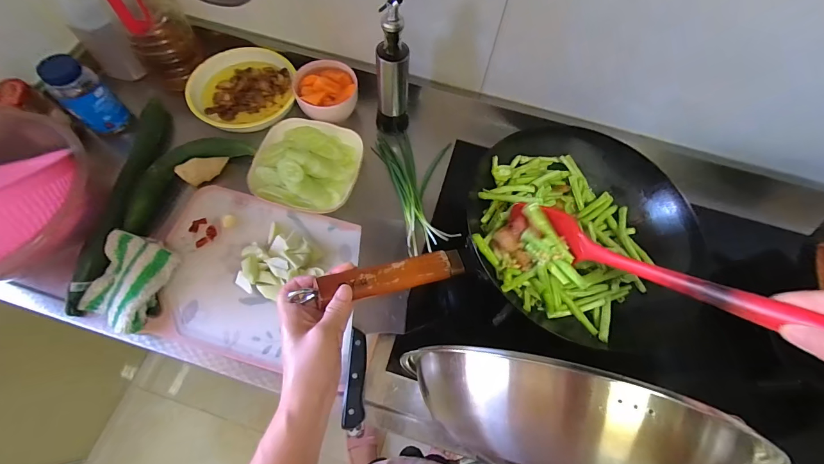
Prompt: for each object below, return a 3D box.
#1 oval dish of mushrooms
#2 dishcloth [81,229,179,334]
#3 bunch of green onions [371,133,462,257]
[{"bbox_3d":[-0.314,-0.274,0.682,0.172,0.034,0.193,31,69,10],"label":"oval dish of mushrooms"},{"bbox_3d":[-0.421,0.072,0.527,0.106,0.025,0.130,13,67,3],"label":"dishcloth"},{"bbox_3d":[0.021,-0.083,0.643,0.125,0.018,0.237,-16,69,-10],"label":"bunch of green onions"}]

